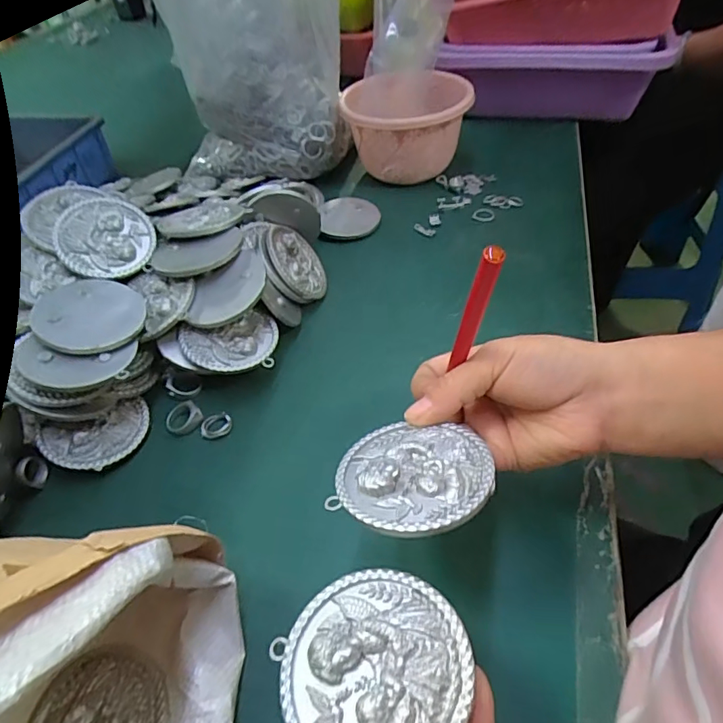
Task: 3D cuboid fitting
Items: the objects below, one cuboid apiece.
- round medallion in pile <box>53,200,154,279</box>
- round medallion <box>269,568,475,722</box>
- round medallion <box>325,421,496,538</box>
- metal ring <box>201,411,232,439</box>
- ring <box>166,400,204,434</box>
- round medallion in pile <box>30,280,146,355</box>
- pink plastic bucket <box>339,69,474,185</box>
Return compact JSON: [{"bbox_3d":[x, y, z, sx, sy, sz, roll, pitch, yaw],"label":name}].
[{"bbox_3d":[-0.209,-0.101,0.416,0.073,0.007,0.073,7,67,-17],"label":"round medallion in pile"},{"bbox_3d":[0.005,0.117,0.200,0.071,0.010,0.068,-3,45,3],"label":"round medallion"},{"bbox_3d":[0.024,0.052,0.244,0.072,0.006,0.070,-10,31,6],"label":"round medallion"},{"bbox_3d":[-0.109,0.048,0.385,0.023,0.004,0.021,-3,45,3],"label":"metal ring"},{"bbox_3d":[-0.134,0.042,0.388,0.020,0.008,0.027,30,56,31],"label":"ring"},{"bbox_3d":[-0.198,-0.034,0.373,0.072,0.007,0.074,-3,46,-16],"label":"round medallion in pile"},{"bbox_3d":[0.053,-0.268,0.607,0.144,0.094,0.139,-1,45,5],"label":"pink plastic bucket"}]

